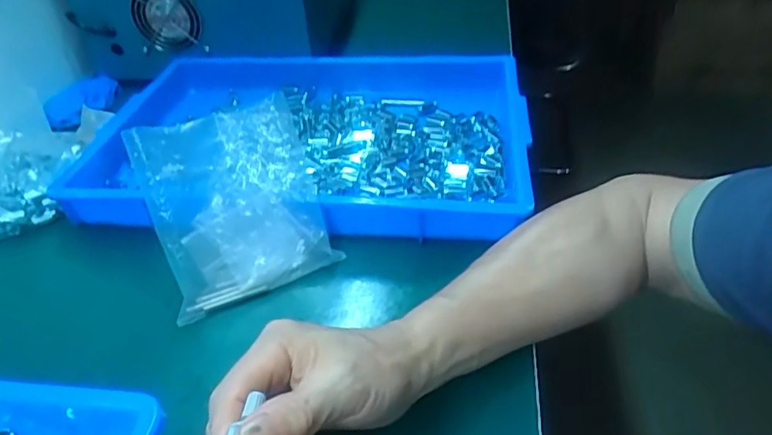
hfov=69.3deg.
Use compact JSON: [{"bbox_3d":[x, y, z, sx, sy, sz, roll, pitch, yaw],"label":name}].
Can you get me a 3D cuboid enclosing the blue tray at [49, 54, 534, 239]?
[{"bbox_3d":[-0.079,-0.097,0.600,0.430,0.058,0.307,5,41,5],"label":"blue tray"}]

